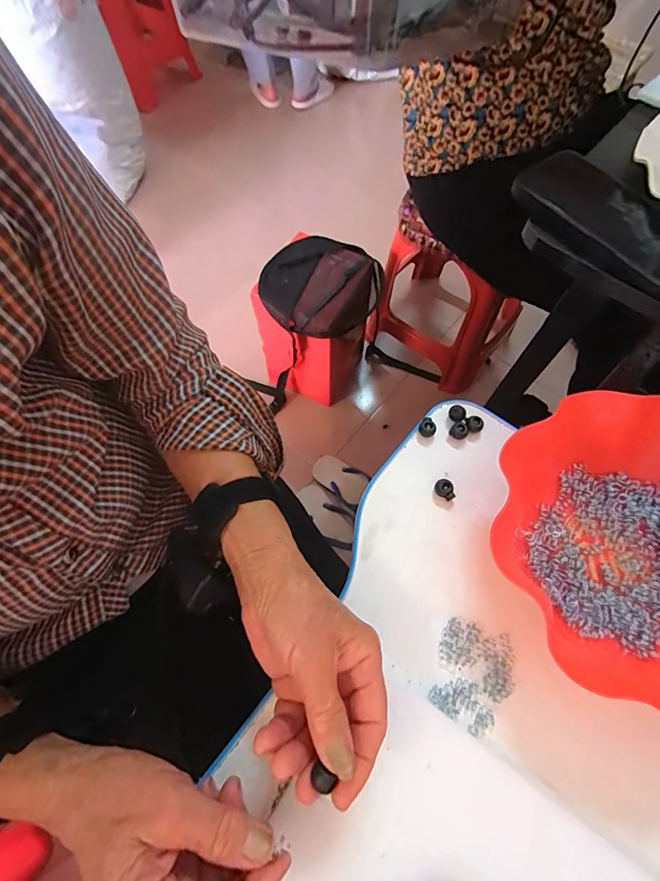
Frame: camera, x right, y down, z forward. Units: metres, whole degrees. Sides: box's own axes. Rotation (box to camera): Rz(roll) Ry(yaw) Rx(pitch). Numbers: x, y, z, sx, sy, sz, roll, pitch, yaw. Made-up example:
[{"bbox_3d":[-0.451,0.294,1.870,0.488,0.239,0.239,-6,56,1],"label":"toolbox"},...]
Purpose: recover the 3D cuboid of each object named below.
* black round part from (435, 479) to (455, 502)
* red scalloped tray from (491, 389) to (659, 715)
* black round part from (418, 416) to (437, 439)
[{"bbox_3d":[0.100,0.042,0.360,0.018,0.009,0.014,29,68,12],"label":"black round part"},{"bbox_3d":[0.241,0.074,0.313,0.201,0.058,0.219,-21,67,-10],"label":"red scalloped tray"},{"bbox_3d":[0.089,-0.012,0.386,0.014,0.012,0.017,-26,68,-12],"label":"black round part"}]

